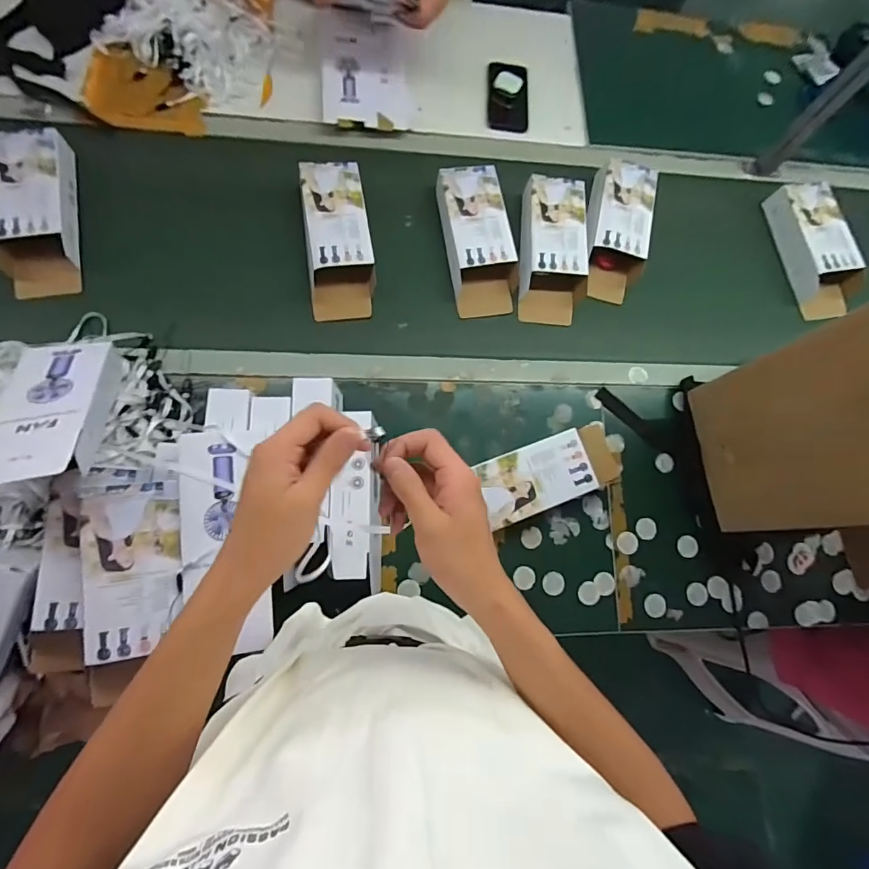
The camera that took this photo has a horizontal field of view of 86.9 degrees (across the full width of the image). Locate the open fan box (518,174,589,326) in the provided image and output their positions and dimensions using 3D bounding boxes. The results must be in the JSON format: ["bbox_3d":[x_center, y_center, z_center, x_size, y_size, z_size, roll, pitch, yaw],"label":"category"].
[{"bbox_3d":[0.203,-0.314,0.797,0.104,0.074,0.241,4,77,-5],"label":"open fan box"}]

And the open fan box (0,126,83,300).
[{"bbox_3d":[-0.612,-0.348,0.712,0.105,0.062,0.256,-8,78,-8],"label":"open fan box"}]

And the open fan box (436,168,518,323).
[{"bbox_3d":[0.072,-0.329,0.788,0.107,0.070,0.251,-9,78,-8],"label":"open fan box"}]

